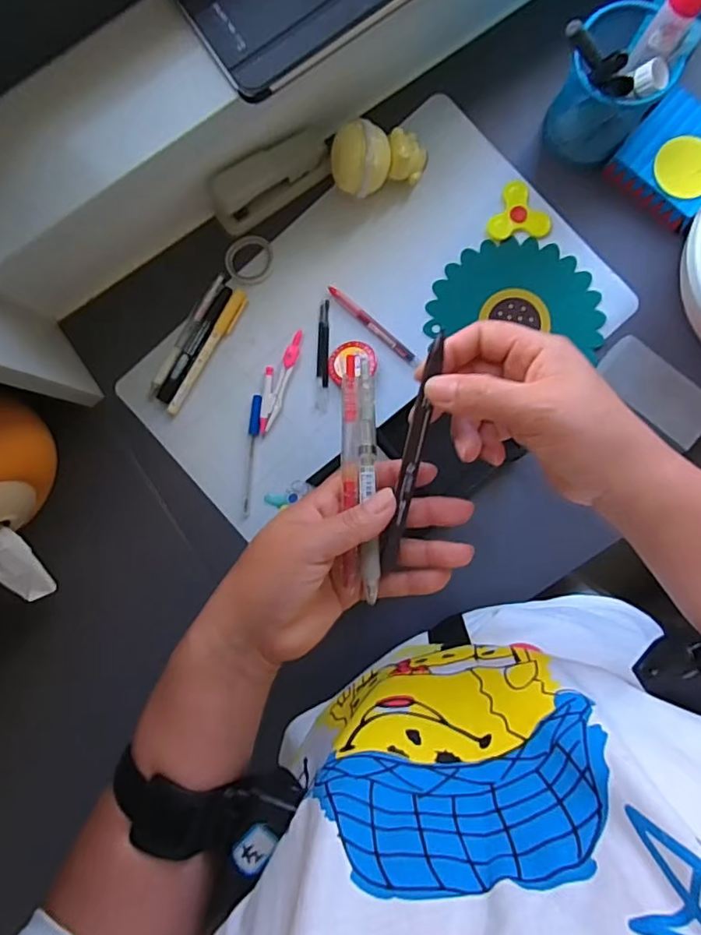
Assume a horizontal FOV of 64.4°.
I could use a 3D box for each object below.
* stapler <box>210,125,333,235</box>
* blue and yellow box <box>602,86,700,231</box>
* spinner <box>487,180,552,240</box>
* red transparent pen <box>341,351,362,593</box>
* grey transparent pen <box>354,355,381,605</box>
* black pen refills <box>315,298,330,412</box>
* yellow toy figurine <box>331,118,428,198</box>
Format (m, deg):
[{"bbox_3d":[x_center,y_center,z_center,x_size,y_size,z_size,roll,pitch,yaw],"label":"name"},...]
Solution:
[{"bbox_3d":[-0.075,-0.280,0.538,0.125,0.048,0.040,-34,87,1],"label":"stapler"},{"bbox_3d":[0.314,-0.298,0.534,0.095,0.044,0.094,40,91,4],"label":"blue and yellow box"},{"bbox_3d":[0.168,-0.257,0.554,0.059,0.007,0.056,-3,88,3],"label":"spinner"},{"bbox_3d":[0.000,0.003,0.337,0.011,0.007,0.137,-1,91,3],"label":"red transparent pen"},{"bbox_3d":[0.011,0.006,0.338,0.012,0.007,0.147,-2,88,3],"label":"grey transparent pen"},{"bbox_3d":[-0.027,-0.113,0.560,0.012,0.007,0.110,2,88,3],"label":"black pen refills"},{"bbox_3d":[0.029,-0.294,0.530,0.093,0.054,0.049,-13,87,3],"label":"yellow toy figurine"}]

